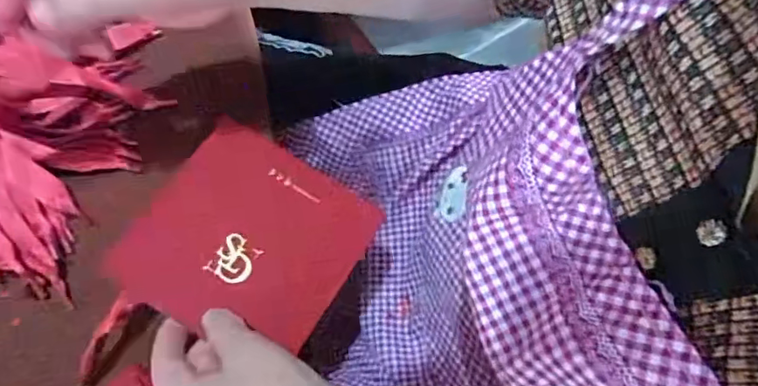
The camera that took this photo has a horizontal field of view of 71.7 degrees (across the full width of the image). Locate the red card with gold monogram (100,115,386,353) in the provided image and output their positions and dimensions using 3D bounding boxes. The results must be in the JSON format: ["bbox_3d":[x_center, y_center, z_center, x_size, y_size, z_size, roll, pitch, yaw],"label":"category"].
[{"bbox_3d":[-0.088,0.030,0.361,0.141,0.007,0.137,31,67,4],"label":"red card with gold monogram"}]

